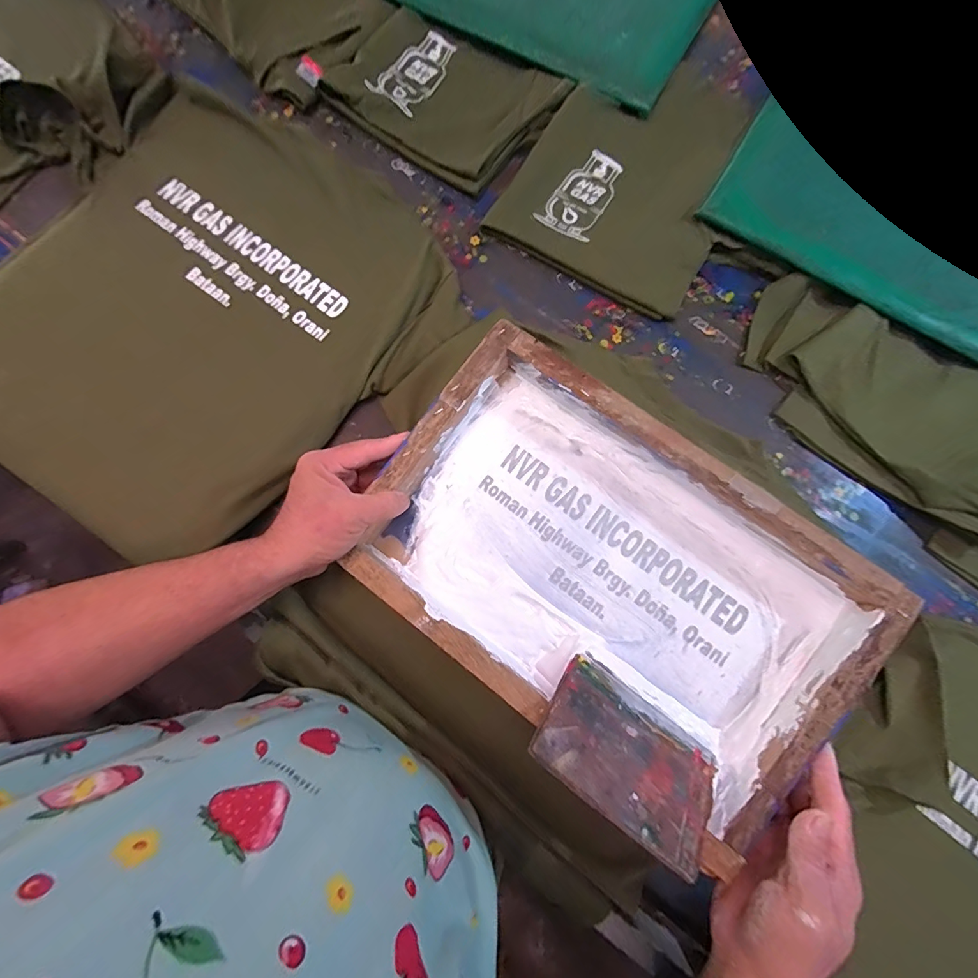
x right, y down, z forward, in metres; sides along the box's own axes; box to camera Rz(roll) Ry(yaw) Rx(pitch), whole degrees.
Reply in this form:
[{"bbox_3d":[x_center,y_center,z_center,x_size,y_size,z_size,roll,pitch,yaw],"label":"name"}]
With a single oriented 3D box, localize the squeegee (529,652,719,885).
[{"bbox_3d":[0.113,0.213,0.360,0.142,0.004,0.101,37,47,9],"label":"squeegee"}]

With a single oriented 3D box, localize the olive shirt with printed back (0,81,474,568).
[{"bbox_3d":[-0.308,-0.200,0.494,0.433,0.032,0.485,35,79,3],"label":"olive shirt with printed back"}]

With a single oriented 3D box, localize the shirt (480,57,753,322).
[{"bbox_3d":[0.185,-0.410,0.561,0.249,0.027,0.340,27,80,4],"label":"shirt"}]

